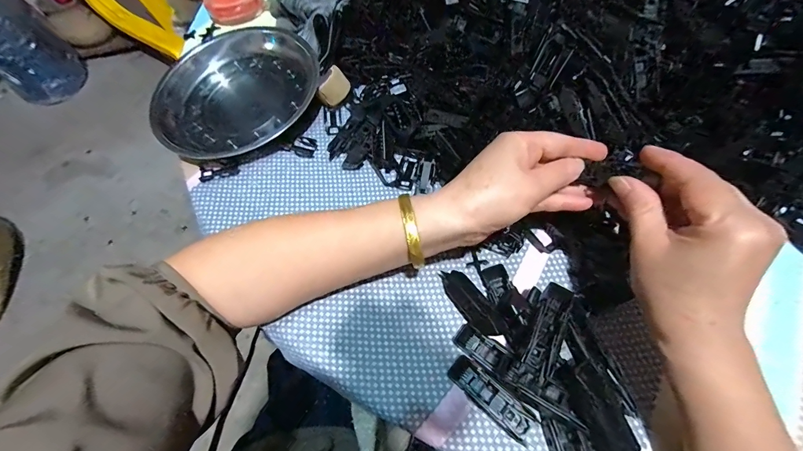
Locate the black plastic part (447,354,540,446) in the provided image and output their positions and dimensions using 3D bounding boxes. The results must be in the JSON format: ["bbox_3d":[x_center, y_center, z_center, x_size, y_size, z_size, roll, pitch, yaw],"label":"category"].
[{"bbox_3d":[0.064,0.123,0.253,0.066,0.014,0.020,39,70,21],"label":"black plastic part"}]

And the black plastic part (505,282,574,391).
[{"bbox_3d":[0.099,0.077,0.245,0.023,0.023,0.073,23,80,15],"label":"black plastic part"}]

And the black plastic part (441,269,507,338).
[{"bbox_3d":[0.057,0.062,0.287,0.022,0.013,0.066,-30,64,-12],"label":"black plastic part"}]

